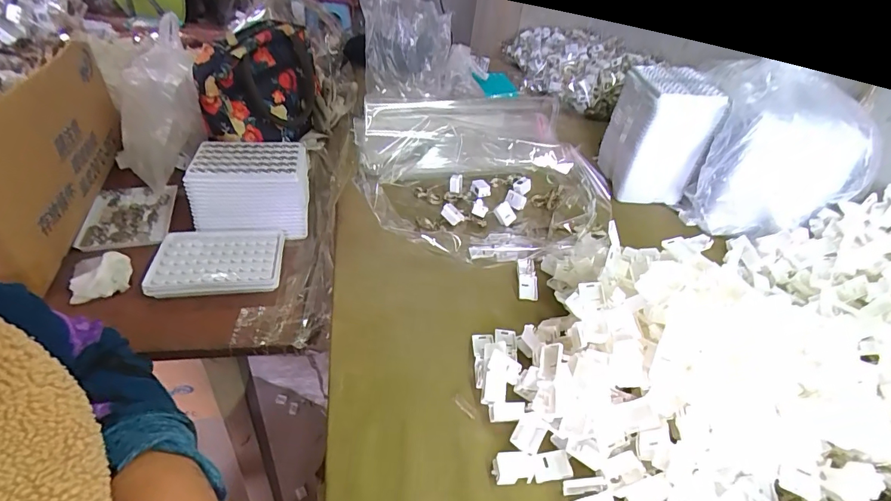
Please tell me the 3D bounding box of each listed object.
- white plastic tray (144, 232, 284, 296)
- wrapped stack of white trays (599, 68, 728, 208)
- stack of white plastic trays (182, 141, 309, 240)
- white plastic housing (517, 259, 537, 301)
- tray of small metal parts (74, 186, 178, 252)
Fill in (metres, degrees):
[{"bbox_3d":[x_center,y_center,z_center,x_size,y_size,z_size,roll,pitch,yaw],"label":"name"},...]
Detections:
[{"bbox_3d":[-0.256,0.013,0.493,0.132,0.015,0.091,-4,39,-12],"label":"white plastic tray"},{"bbox_3d":[0.306,-0.170,0.641,0.099,0.156,0.126,5,38,-1],"label":"wrapped stack of white trays"},{"bbox_3d":[-0.242,-0.078,0.548,0.130,0.078,0.102,-5,39,-14],"label":"stack of white plastic trays"},{"bbox_3d":[0.088,0.029,0.468,0.021,0.007,0.055,6,38,0],"label":"white plastic housing"},{"bbox_3d":[-0.398,-0.045,0.549,0.089,0.014,0.122,-8,40,-17],"label":"tray of small metal parts"}]

